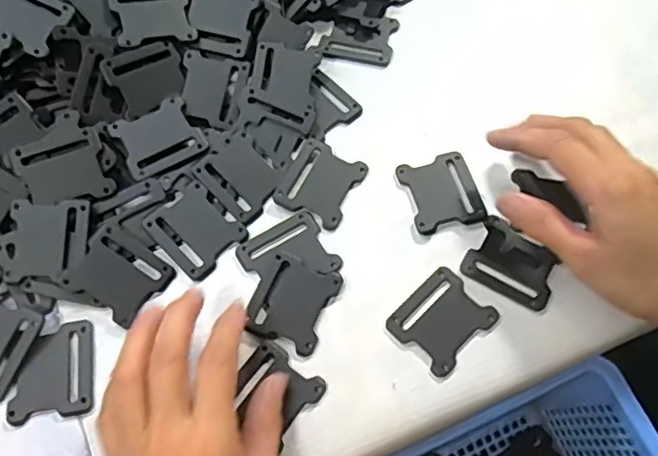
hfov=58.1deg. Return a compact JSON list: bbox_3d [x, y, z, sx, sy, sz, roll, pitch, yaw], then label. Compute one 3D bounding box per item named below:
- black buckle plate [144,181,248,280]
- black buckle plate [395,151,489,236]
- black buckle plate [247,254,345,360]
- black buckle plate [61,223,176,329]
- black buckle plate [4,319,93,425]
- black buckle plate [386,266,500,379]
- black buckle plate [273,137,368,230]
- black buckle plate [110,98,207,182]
[{"bbox_3d":[-0.079,0.000,0.350,0.048,0.005,0.041,41,71,17],"label":"black buckle plate"},{"bbox_3d":[0.069,-0.022,0.363,0.044,0.004,0.048,-14,65,-7],"label":"black buckle plate"},{"bbox_3d":[-0.021,0.042,0.333,0.042,0.007,0.048,21,66,10],"label":"black buckle plate"},{"bbox_3d":[-0.120,0.026,0.337,0.049,0.004,0.042,37,68,0],"label":"black buckle plate"},{"bbox_3d":[-0.149,0.076,0.317,0.043,0.004,0.049,-10,65,-5],"label":"black buckle plate"},{"bbox_3d":[0.063,0.051,0.331,0.050,0.004,0.043,-41,71,-18],"label":"black buckle plate"},{"bbox_3d":[-0.005,-0.028,0.366,0.043,0.005,0.049,26,67,12],"label":"black buckle plate"},{"bbox_3d":[-0.106,-0.057,0.370,0.049,0.010,0.041,-29,68,-13],"label":"black buckle plate"}]

